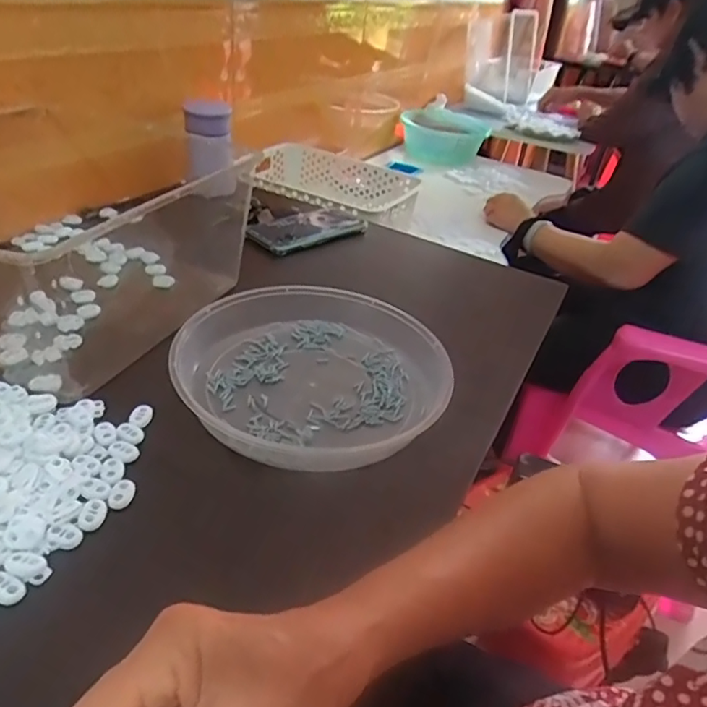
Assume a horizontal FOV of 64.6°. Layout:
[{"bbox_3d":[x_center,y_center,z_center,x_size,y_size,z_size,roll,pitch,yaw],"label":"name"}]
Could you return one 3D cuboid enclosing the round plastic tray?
[{"bbox_3d":[-0.035,0.009,0.493,0.225,0.037,0.225,2,35,-9],"label":"round plastic tray"}]

